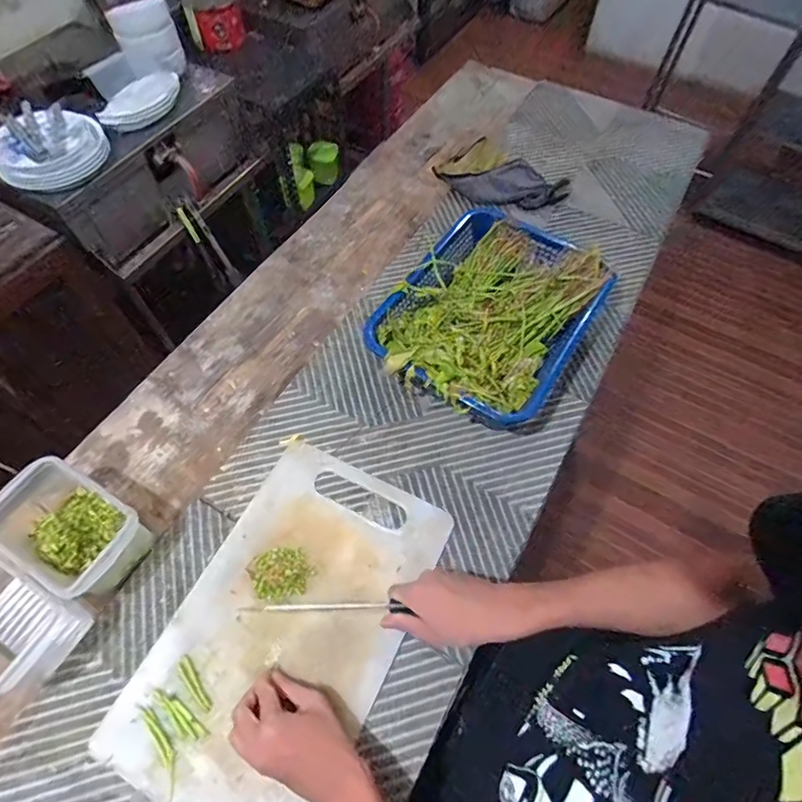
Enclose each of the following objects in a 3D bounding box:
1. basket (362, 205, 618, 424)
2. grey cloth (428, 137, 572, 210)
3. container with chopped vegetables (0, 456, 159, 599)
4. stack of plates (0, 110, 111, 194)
[{"bbox_3d":[0.130,-0.120,0.716,0.254,0.101,0.319,30,66,16],"label":"basket"},{"bbox_3d":[0.188,-0.423,0.904,0.238,0.069,0.103,35,67,18],"label":"grey cloth"},{"bbox_3d":[-0.381,0.155,0.568,0.159,0.094,0.104,28,65,15],"label":"container with chopped vegetables"},{"bbox_3d":[-0.782,-0.546,1.042,0.195,0.074,0.205,22,64,12],"label":"stack of plates"}]

